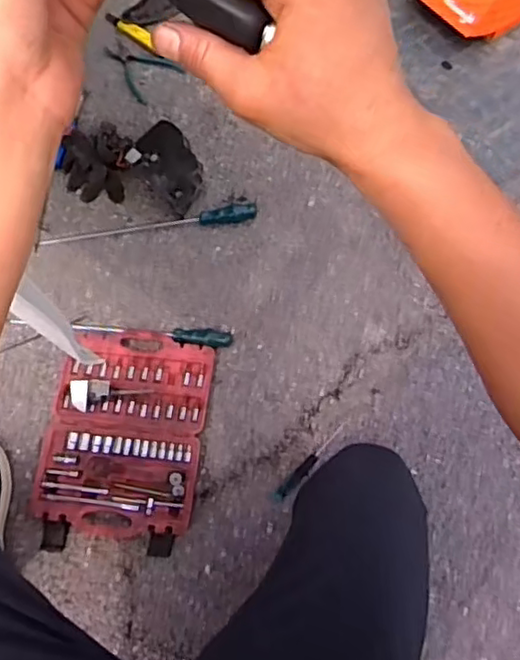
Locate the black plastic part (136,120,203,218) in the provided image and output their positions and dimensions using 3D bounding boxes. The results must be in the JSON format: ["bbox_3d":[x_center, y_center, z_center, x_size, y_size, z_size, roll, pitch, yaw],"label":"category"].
[{"bbox_3d":[-0.181,-0.326,1.243,0.117,0.080,0.199,-22,68,-7],"label":"black plastic part"}]

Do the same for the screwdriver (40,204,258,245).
[{"bbox_3d":[-0.210,-0.203,1.218,0.411,0.027,0.031,-7,67,-1],"label":"screwdriver"}]

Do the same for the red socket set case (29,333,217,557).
[{"bbox_3d":[-0.224,0.173,1.054,0.260,0.044,0.362,6,68,5],"label":"red socket set case"}]

